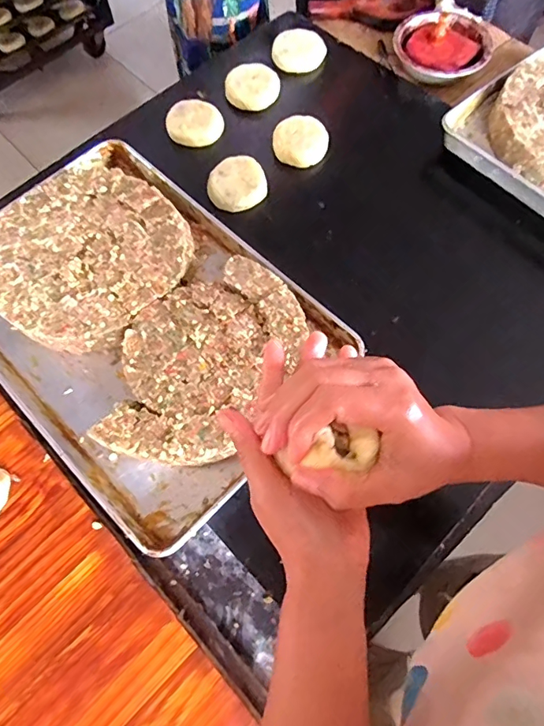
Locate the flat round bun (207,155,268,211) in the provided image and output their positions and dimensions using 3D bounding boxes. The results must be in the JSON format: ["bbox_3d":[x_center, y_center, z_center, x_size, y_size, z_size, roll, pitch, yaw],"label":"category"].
[{"bbox_3d":[-0.061,-0.313,0.807,0.099,0.021,0.097,0,68,1],"label":"flat round bun"}]

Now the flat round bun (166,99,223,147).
[{"bbox_3d":[-0.145,-0.450,0.866,0.101,0.024,0.090,25,71,10],"label":"flat round bun"}]

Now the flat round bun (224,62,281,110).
[{"bbox_3d":[-0.038,-0.536,0.898,0.107,0.029,0.099,0,68,1],"label":"flat round bun"}]

